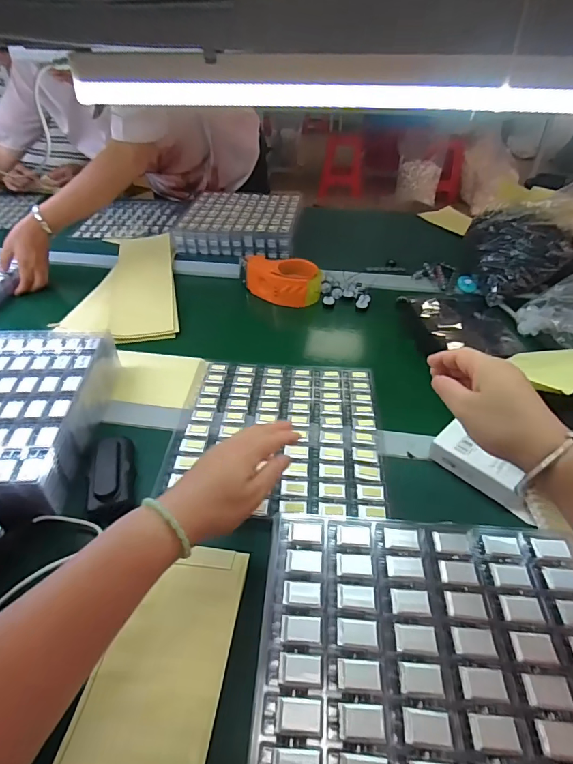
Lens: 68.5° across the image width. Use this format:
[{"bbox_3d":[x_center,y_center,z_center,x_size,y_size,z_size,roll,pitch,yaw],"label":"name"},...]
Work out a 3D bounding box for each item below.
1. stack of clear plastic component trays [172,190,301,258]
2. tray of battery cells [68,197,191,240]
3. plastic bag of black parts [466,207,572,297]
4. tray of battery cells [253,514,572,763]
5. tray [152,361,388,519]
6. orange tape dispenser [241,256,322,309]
[{"bbox_3d":[-0.110,-0.388,1.025,0.278,0.056,0.263,5,41,4],"label":"stack of clear plastic component trays"},{"bbox_3d":[-0.395,-0.433,1.111,0.242,0.023,0.279,4,41,4],"label":"tray of battery cells"},{"bbox_3d":[0.457,-0.258,0.813,0.175,0.133,0.152,-7,41,-9],"label":"plastic bag of black parts"},{"bbox_3d":[0.113,0.219,0.285,0.258,0.013,0.265,3,41,3],"label":"tray of battery cells"},{"bbox_3d":[-0.010,0.060,0.555,0.258,0.018,0.252,3,41,3],"label":"tray"},{"bbox_3d":[-0.018,-0.198,0.820,0.168,0.063,0.074,9,41,10],"label":"orange tape dispenser"}]

